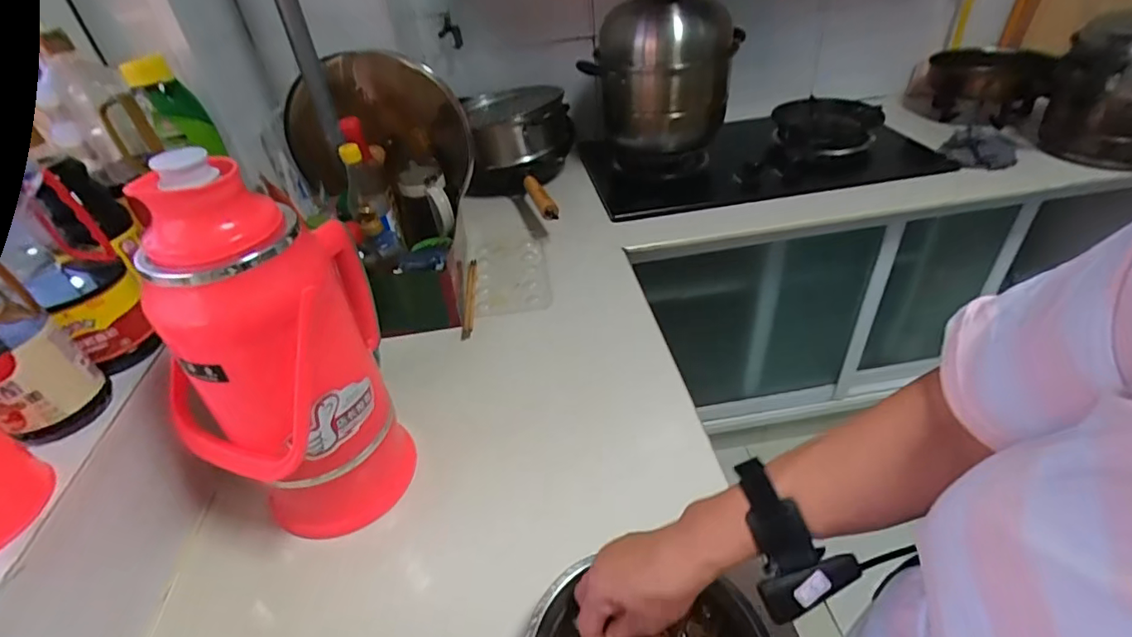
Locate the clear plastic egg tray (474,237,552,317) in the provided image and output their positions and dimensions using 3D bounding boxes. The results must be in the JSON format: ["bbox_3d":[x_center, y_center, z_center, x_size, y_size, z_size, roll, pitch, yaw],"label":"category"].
[{"bbox_3d":[-0.094,-0.080,0.945,0.125,0.024,0.203,-8,38,-2],"label":"clear plastic egg tray"}]

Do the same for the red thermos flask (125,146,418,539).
[{"bbox_3d":[-0.272,0.036,0.517,0.188,0.368,0.149,-22,41,-20],"label":"red thermos flask"}]

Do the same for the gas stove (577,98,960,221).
[{"bbox_3d":[0.401,-0.378,1.204,0.694,0.068,0.399,-11,38,-7],"label":"gas stove"}]

